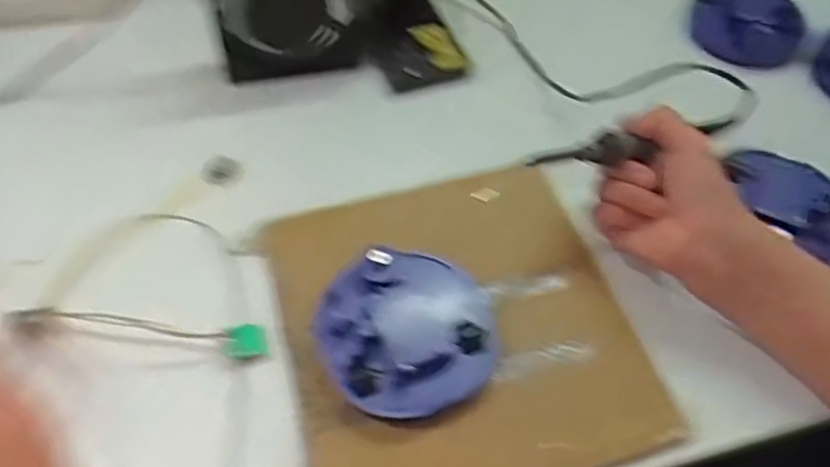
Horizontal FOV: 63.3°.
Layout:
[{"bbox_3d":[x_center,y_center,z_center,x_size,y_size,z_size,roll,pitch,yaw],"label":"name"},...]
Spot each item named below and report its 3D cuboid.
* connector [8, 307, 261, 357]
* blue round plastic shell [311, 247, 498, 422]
[{"bbox_3d":[-0.171,0.057,0.415,0.159,0.026,0.022,5,56,1],"label":"connector"},{"bbox_3d":[-0.004,0.059,0.412,0.107,0.029,0.101,1,56,-2],"label":"blue round plastic shell"}]

